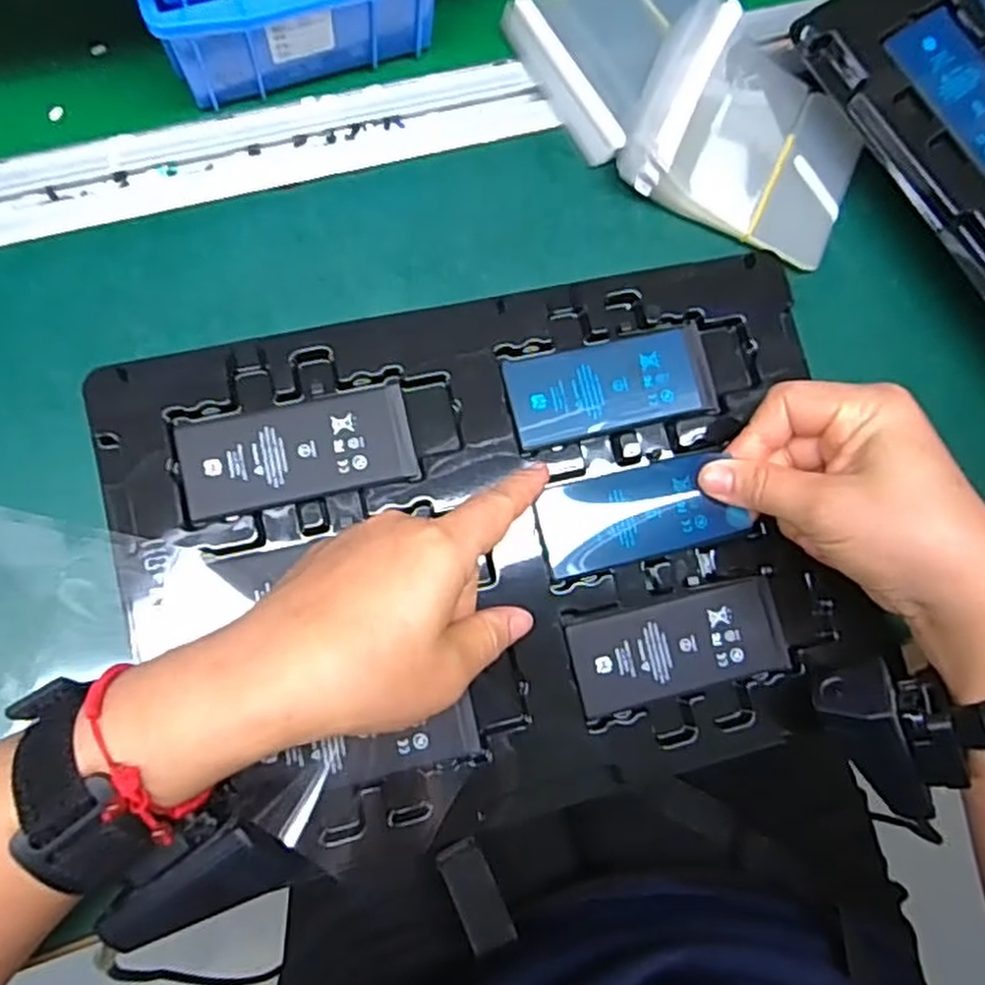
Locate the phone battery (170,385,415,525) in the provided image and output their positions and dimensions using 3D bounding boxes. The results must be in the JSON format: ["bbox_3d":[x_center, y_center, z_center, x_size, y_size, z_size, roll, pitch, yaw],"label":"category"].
[{"bbox_3d":[-0.085,-0.019,0.331,0.098,0.009,0.042,-12,81,-9],"label":"phone battery"}]

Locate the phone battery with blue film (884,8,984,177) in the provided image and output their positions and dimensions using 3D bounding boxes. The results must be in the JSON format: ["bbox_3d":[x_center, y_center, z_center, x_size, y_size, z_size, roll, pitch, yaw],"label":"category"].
[{"bbox_3d":[0.240,-0.195,0.373,0.041,0.004,0.099,-35,85,-11],"label":"phone battery with blue film"}]

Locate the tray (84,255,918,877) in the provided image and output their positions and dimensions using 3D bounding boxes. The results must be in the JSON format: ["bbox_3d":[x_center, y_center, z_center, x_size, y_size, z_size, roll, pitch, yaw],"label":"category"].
[{"bbox_3d":[0.008,0.023,0.340,0.321,0.028,0.222,-13,84,-6],"label":"tray"}]

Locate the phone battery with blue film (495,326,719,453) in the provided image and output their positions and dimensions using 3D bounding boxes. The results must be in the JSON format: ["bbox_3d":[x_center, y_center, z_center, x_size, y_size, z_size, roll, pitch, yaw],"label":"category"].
[{"bbox_3d":[0.057,-0.051,0.355,0.097,0.007,0.044,-12,81,-9],"label":"phone battery with blue film"}]

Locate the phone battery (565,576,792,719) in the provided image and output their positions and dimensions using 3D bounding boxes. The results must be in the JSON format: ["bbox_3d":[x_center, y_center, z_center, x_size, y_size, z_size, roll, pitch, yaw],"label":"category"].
[{"bbox_3d":[0.085,0.070,0.342,0.098,0.007,0.042,-12,81,-9],"label":"phone battery"}]

